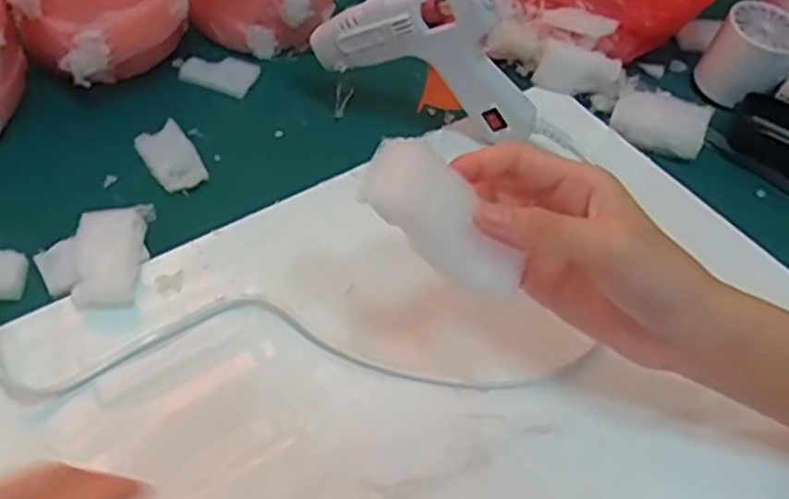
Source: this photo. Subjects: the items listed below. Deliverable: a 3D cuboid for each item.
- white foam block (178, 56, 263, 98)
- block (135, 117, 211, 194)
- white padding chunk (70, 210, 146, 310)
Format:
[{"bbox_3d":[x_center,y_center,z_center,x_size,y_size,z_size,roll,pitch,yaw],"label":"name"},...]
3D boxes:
[{"bbox_3d":[-0.120,-0.121,0.495,0.052,0.006,0.028,15,51,7],"label":"white foam block"},{"bbox_3d":[-0.134,-0.056,0.439,0.029,0.011,0.049,-27,59,-25],"label":"block"},{"bbox_3d":[-0.146,0.006,0.373,0.030,0.020,0.052,-3,52,-8],"label":"white padding chunk"}]

